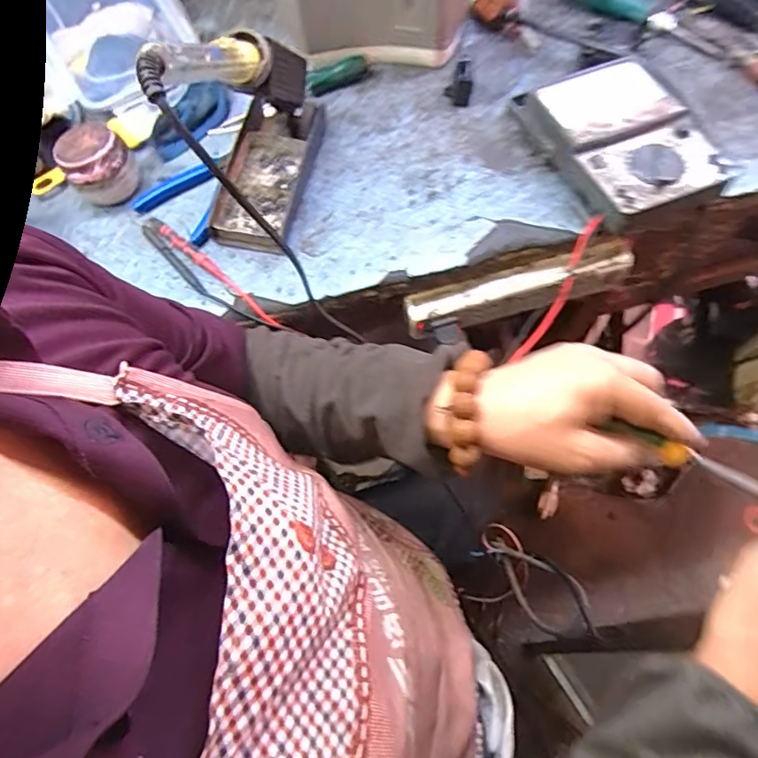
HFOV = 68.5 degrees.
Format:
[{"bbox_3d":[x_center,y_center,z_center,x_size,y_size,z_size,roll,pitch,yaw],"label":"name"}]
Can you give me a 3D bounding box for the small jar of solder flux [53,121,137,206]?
[{"bbox_3d":[-0.258,-0.197,0.513,0.058,0.054,0.053,-1,64,3],"label":"small jar of solder flux"}]

